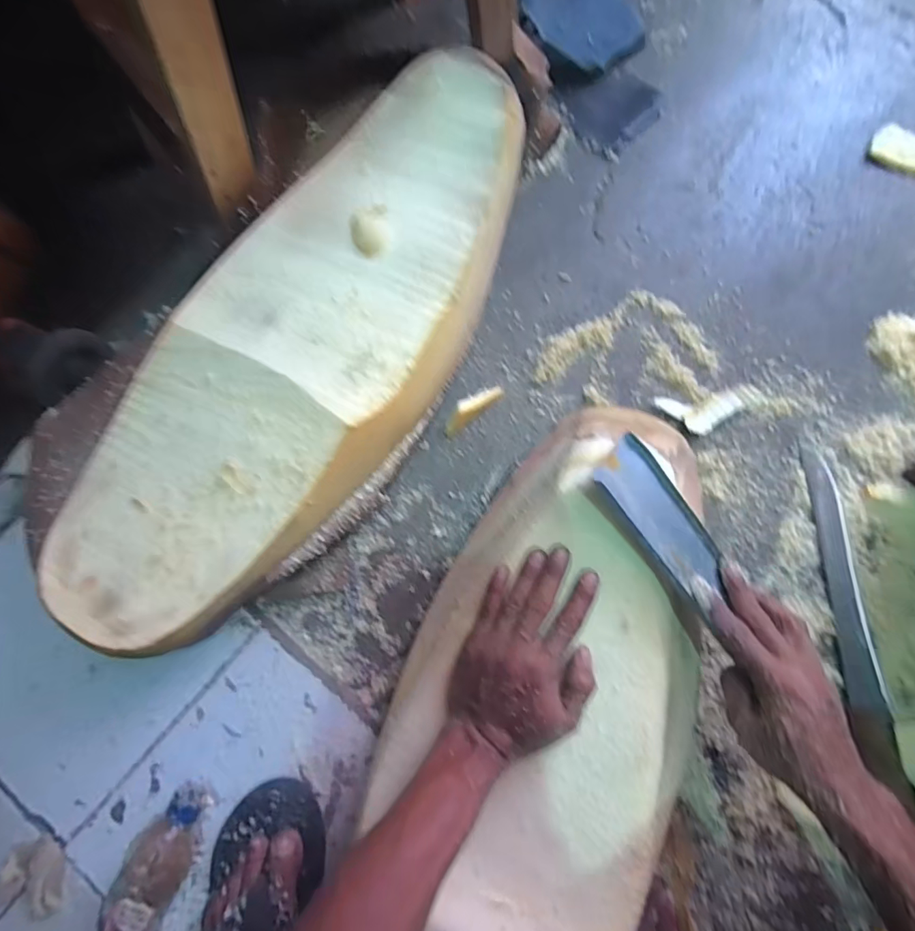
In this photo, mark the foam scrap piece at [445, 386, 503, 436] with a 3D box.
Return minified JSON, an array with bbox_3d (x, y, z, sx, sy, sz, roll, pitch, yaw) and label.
[{"bbox_3d":[0.018,-0.071,0.575,0.085,0.021,0.022,-39,82,-6],"label":"foam scrap piece"}]

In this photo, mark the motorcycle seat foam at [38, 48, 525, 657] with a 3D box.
[{"bbox_3d":[-0.158,-0.129,0.508,0.269,0.100,0.681,33,82,6],"label":"motorcycle seat foam"}]

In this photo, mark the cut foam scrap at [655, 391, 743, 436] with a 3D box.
[{"bbox_3d":[0.289,-0.061,0.573,0.097,0.011,0.048,-4,80,0],"label":"cut foam scrap"}]

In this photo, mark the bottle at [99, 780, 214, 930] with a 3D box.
[{"bbox_3d":[-0.304,0.424,0.458,0.063,0.072,0.210,26,81,5],"label":"bottle"}]

